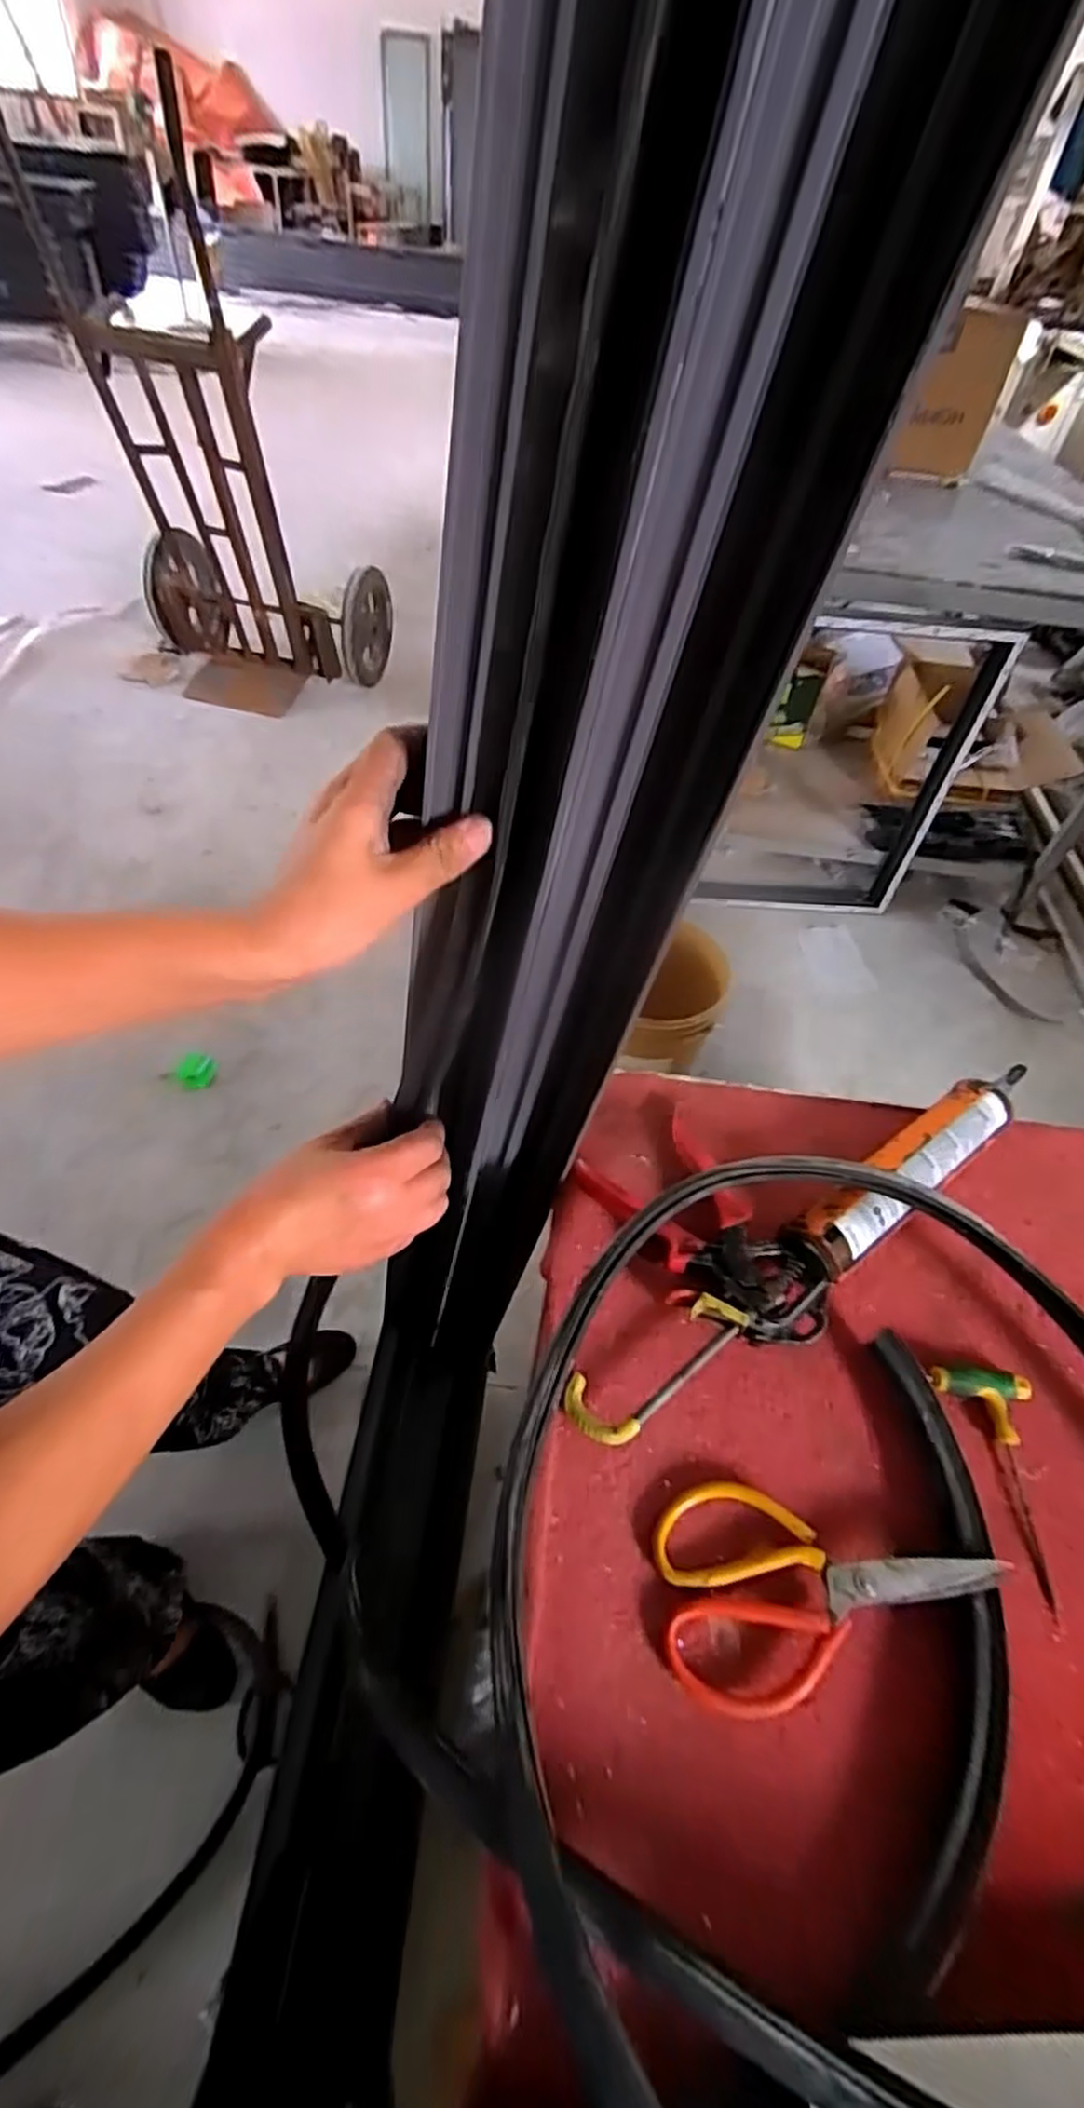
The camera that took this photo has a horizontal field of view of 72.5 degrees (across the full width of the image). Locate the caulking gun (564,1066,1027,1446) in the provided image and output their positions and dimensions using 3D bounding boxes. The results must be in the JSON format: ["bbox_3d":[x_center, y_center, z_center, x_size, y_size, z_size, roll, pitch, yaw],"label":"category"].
[{"bbox_3d":[0.196,0.096,0.586,0.489,0.049,0.192,-27,58,-22],"label":"caulking gun"}]

